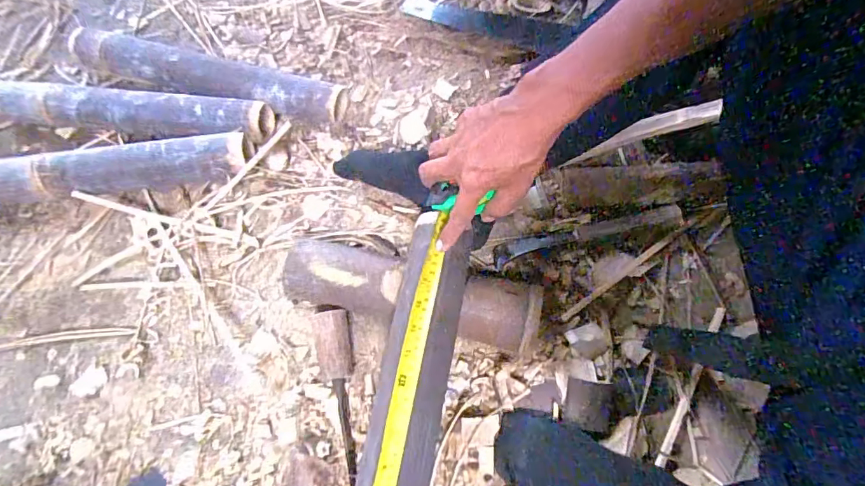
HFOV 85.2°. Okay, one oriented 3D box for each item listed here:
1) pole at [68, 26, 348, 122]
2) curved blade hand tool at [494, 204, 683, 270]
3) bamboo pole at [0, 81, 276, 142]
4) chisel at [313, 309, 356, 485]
[{"bbox_3d":[-0.336,-0.256,0.705,0.440,0.054,0.073,15,69,6],"label":"pole"},{"bbox_3d":[0.200,-0.016,0.615,0.246,0.024,0.033,-14,71,-4],"label":"curved blade hand tool"},{"bbox_3d":[-0.436,-0.192,0.672,0.409,0.048,0.062,5,68,2],"label":"bamboo pole"},{"bbox_3d":[-0.111,0.170,0.535,0.043,0.040,0.200,-5,68,-2],"label":"chisel"}]

